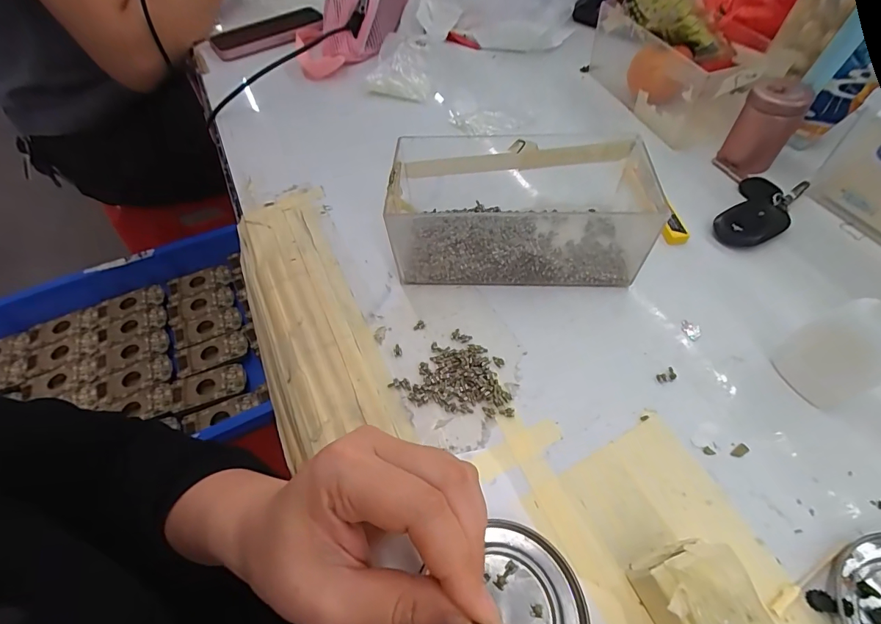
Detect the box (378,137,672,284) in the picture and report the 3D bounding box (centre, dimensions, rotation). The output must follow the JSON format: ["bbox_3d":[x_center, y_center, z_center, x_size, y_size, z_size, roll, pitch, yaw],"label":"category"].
[{"bbox_3d":[0.071,-0.081,0.321,0.209,0.065,0.108,0,54,4],"label":"box"}]

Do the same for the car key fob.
[{"bbox_3d":[0.263,-0.084,0.344,0.044,0.012,0.090,34,63,25],"label":"car key fob"}]

